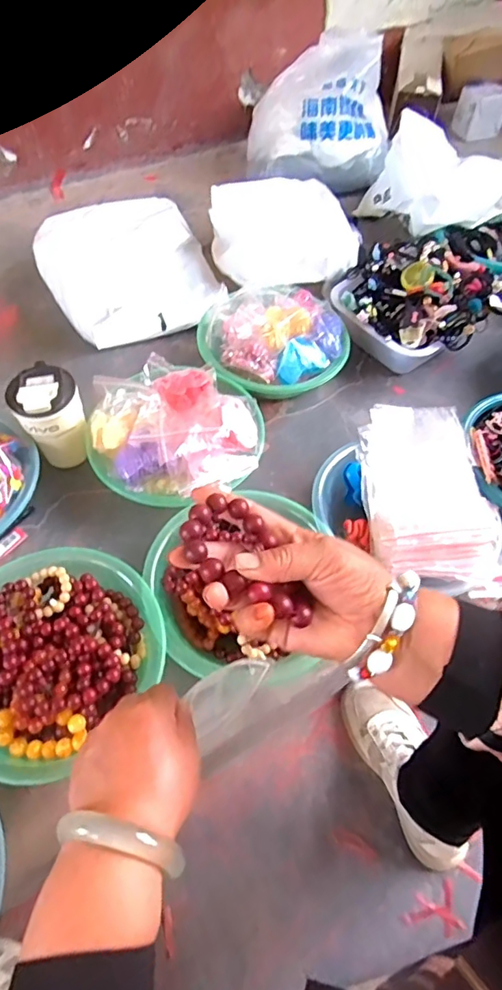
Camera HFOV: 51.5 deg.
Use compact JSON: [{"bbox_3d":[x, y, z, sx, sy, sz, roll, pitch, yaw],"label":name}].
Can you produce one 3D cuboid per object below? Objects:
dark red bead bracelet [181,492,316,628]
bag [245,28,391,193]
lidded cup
[{"bbox_3d":[-0.007,0.040,0.319,0.054,0.018,0.095,-23,61,-16],"label":"dark red bead bracelet"},{"bbox_3d":[0.154,-0.841,1.148,0.314,0.213,0.206,9,57,4],"label":"bag"},{"bbox_3d":[-0.270,-0.100,0.717,0.085,0.143,0.095,-21,60,-15],"label":"lidded cup"}]

